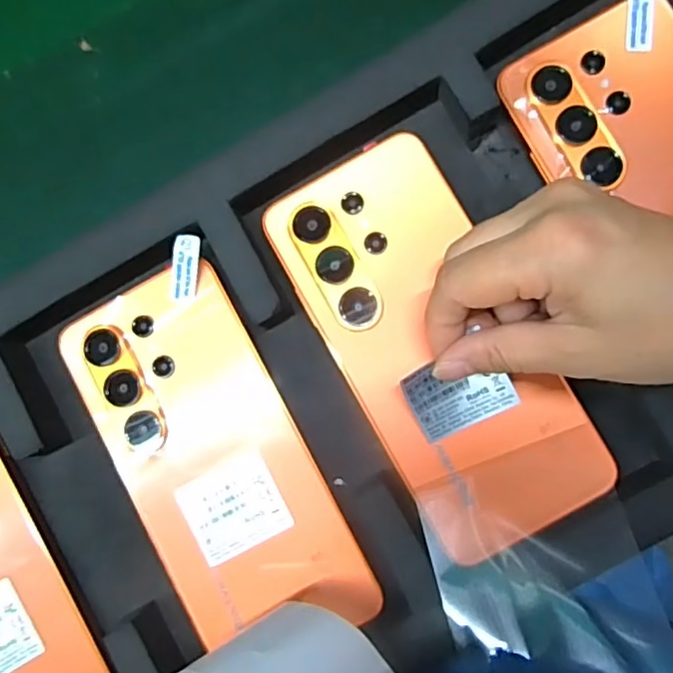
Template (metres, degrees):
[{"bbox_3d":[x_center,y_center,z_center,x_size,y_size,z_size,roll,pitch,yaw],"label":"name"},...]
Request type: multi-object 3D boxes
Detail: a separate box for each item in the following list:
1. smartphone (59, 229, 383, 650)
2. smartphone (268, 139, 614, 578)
[{"bbox_3d":[-0.053,0.052,0.256,0.076,0.010,0.162,-29,83,4],"label":"smartphone"},{"bbox_3d":[0.040,0.002,0.246,0.076,0.013,0.170,-30,85,4],"label":"smartphone"}]

